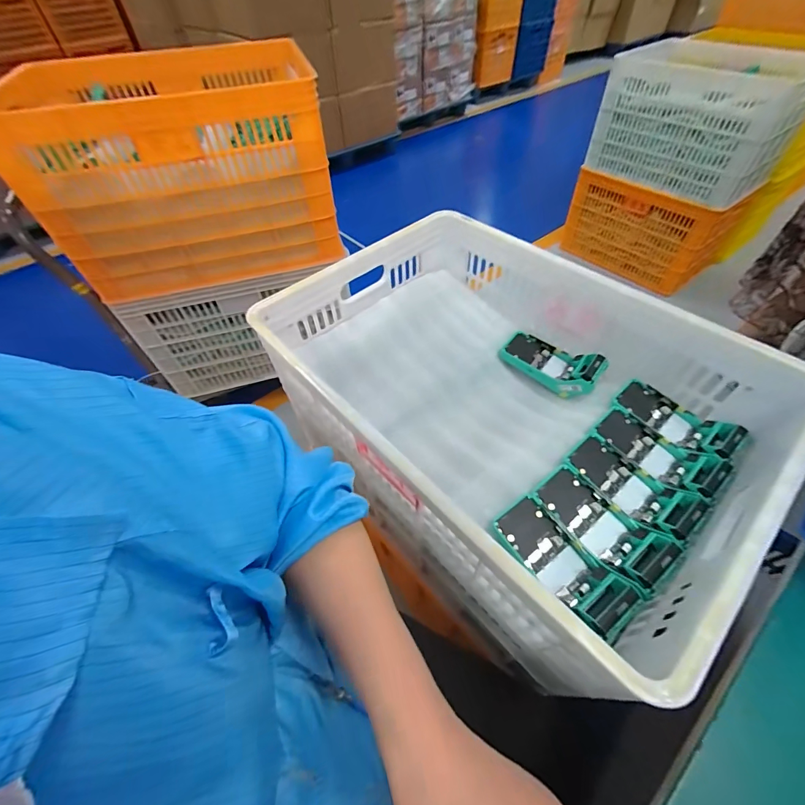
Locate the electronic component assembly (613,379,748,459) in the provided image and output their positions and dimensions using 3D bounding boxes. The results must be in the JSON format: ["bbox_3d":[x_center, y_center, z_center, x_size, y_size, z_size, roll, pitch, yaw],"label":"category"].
[{"bbox_3d":[0.414,0.026,0.570,0.078,0.048,0.166,-33,57,-21],"label":"electronic component assembly"}]

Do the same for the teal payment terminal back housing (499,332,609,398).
[{"bbox_3d":[0.267,-0.077,0.674,0.172,0.046,0.098,34,61,26],"label":"teal payment terminal back housing"}]

